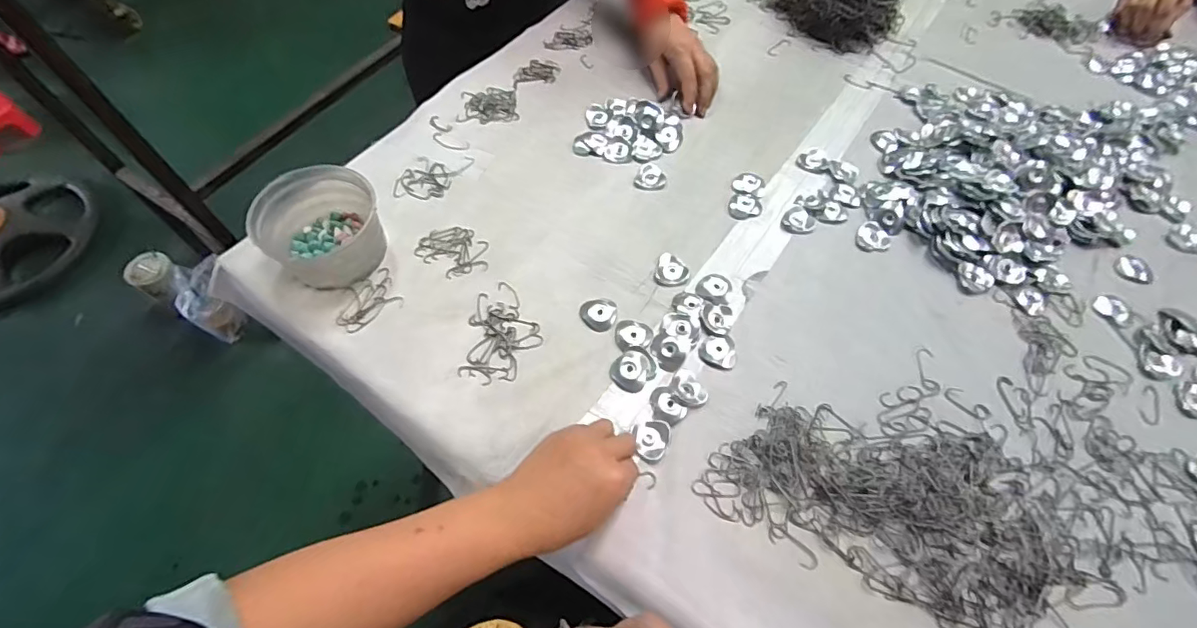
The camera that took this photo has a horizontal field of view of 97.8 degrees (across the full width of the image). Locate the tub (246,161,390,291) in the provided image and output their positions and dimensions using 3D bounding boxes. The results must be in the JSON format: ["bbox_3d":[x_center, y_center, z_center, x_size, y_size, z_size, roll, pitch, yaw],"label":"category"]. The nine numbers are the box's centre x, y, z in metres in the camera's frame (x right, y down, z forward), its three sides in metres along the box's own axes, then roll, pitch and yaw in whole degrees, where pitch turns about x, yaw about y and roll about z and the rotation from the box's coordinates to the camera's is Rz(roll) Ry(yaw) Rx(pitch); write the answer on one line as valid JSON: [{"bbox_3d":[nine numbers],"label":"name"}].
[{"bbox_3d":[-0.281,-0.089,0.529,0.114,0.061,0.118,1,60,-2],"label":"tub"}]

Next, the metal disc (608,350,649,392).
[{"bbox_3d":[0.031,0.052,0.496,0.035,0.008,0.040,27,63,13],"label":"metal disc"}]

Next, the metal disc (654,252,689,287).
[{"bbox_3d":[0.078,-0.045,0.548,0.034,0.007,0.033,15,85,9],"label":"metal disc"}]

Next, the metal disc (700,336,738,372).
[{"bbox_3d":[0.118,0.036,0.512,0.035,0.008,0.034,1,60,-2],"label":"metal disc"}]

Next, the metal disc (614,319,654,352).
[{"bbox_3d":[0.035,0.020,0.516,0.036,0.004,0.032,-4,60,-4],"label":"metal disc"}]

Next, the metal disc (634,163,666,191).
[{"bbox_3d":[0.062,-0.161,0.613,0.034,0.004,0.040,19,61,9],"label":"metal disc"}]

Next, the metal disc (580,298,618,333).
[{"bbox_3d":[0.000,-0.002,0.526,0.036,0.005,0.038,1,60,-2],"label":"metal disc"}]

